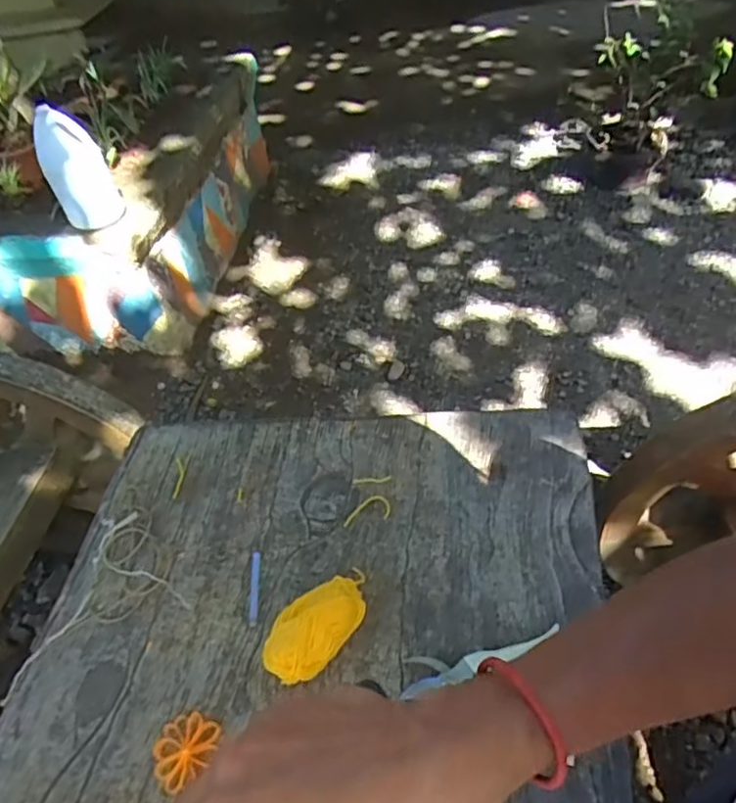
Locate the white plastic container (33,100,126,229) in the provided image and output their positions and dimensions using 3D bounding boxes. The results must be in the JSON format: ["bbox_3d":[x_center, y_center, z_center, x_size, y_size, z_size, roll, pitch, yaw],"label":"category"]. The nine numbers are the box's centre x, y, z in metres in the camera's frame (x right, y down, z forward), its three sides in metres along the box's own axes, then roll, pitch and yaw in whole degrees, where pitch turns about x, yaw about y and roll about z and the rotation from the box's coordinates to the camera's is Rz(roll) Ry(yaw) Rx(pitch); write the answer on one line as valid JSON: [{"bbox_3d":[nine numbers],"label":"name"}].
[{"bbox_3d":[-0.733,-0.591,1.595,0.158,0.289,0.120,-26,48,-14],"label":"white plastic container"}]

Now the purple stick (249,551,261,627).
[{"bbox_3d":[-0.126,0.206,0.704,0.010,0.004,0.089,-9,46,2],"label":"purple stick"}]

